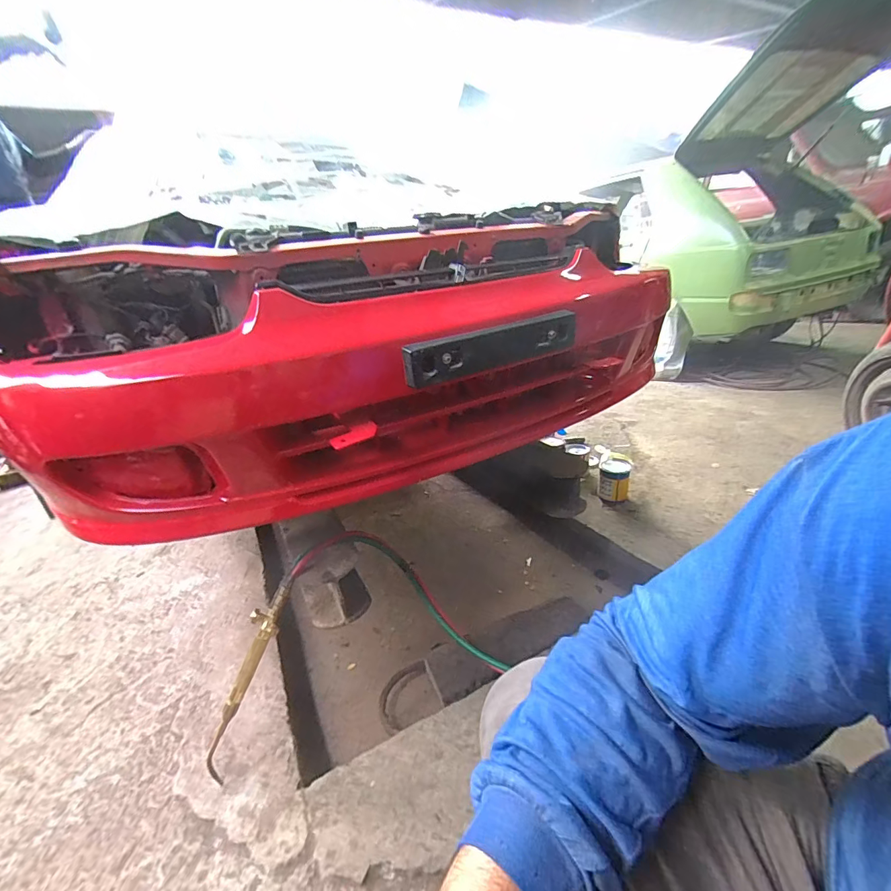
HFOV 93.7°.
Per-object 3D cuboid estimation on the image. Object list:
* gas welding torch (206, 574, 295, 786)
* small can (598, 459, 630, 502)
[{"bbox_3d":[-0.382,0.438,0.794,0.050,0.411,0.045,24,-2,-43],"label":"gas welding torch"},{"bbox_3d":[0.622,0.133,1.543,0.108,0.151,0.095,4,26,23],"label":"small can"}]

